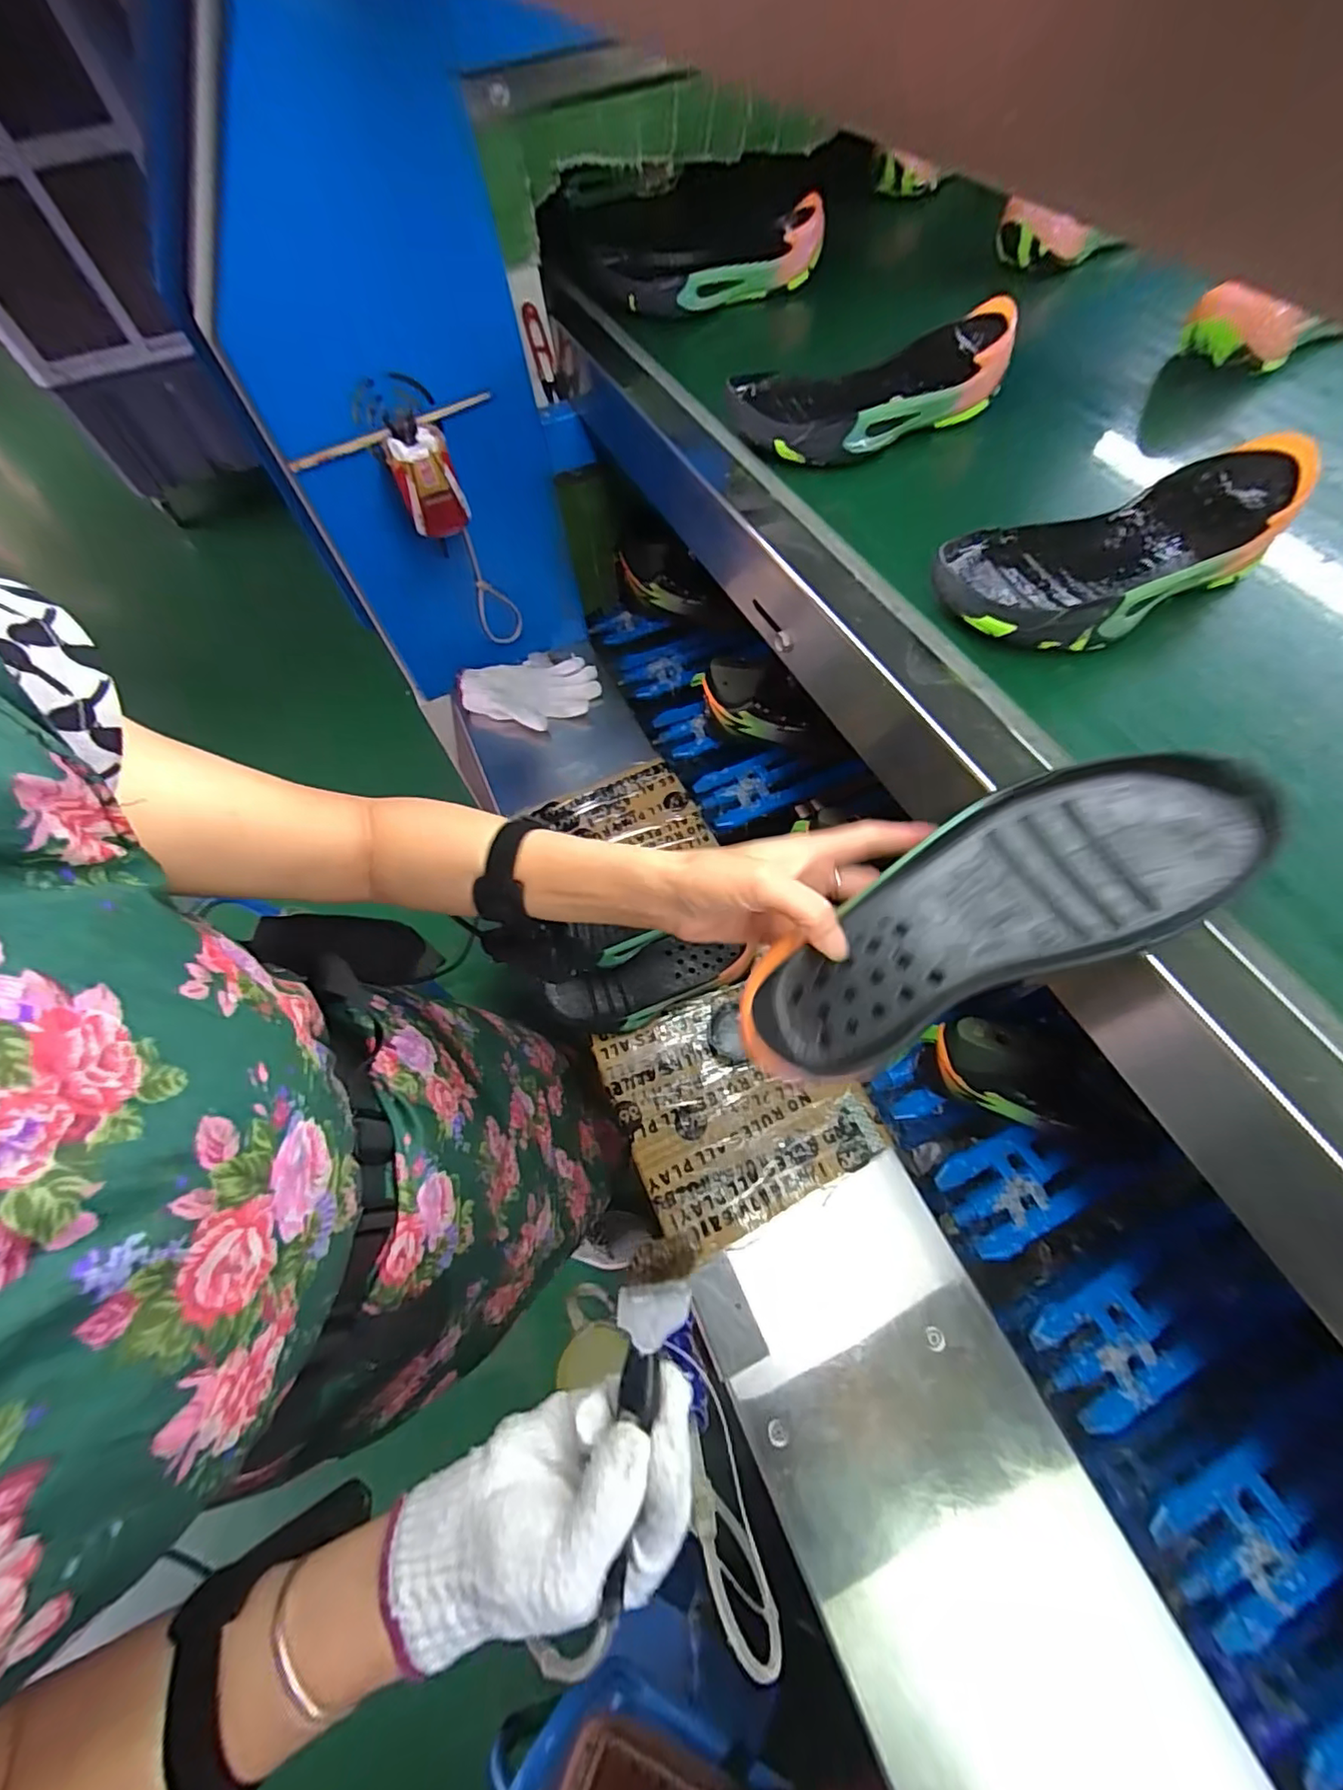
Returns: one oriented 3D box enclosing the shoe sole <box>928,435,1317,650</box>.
[{"bbox_3d":[0.286,-0.219,0.386,0.241,0.060,0.095,-20,61,-8],"label":"shoe sole"}]

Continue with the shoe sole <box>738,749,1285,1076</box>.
[{"bbox_3d":[0.146,0.012,0.301,0.240,0.031,0.087,-32,60,15],"label":"shoe sole"}]

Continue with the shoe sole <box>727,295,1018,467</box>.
[{"bbox_3d":[0.168,-0.412,0.502,0.234,0.061,0.091,-20,61,-8],"label":"shoe sole"}]

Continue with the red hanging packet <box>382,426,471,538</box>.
[{"bbox_3d":[-0.273,-0.462,0.681,0.066,0.094,0.048,-18,61,-7],"label":"red hanging packet"}]

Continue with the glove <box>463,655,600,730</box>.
[{"bbox_3d":[-0.211,-0.297,0.905,0.203,0.051,0.122,-5,60,0],"label":"glove"}]

